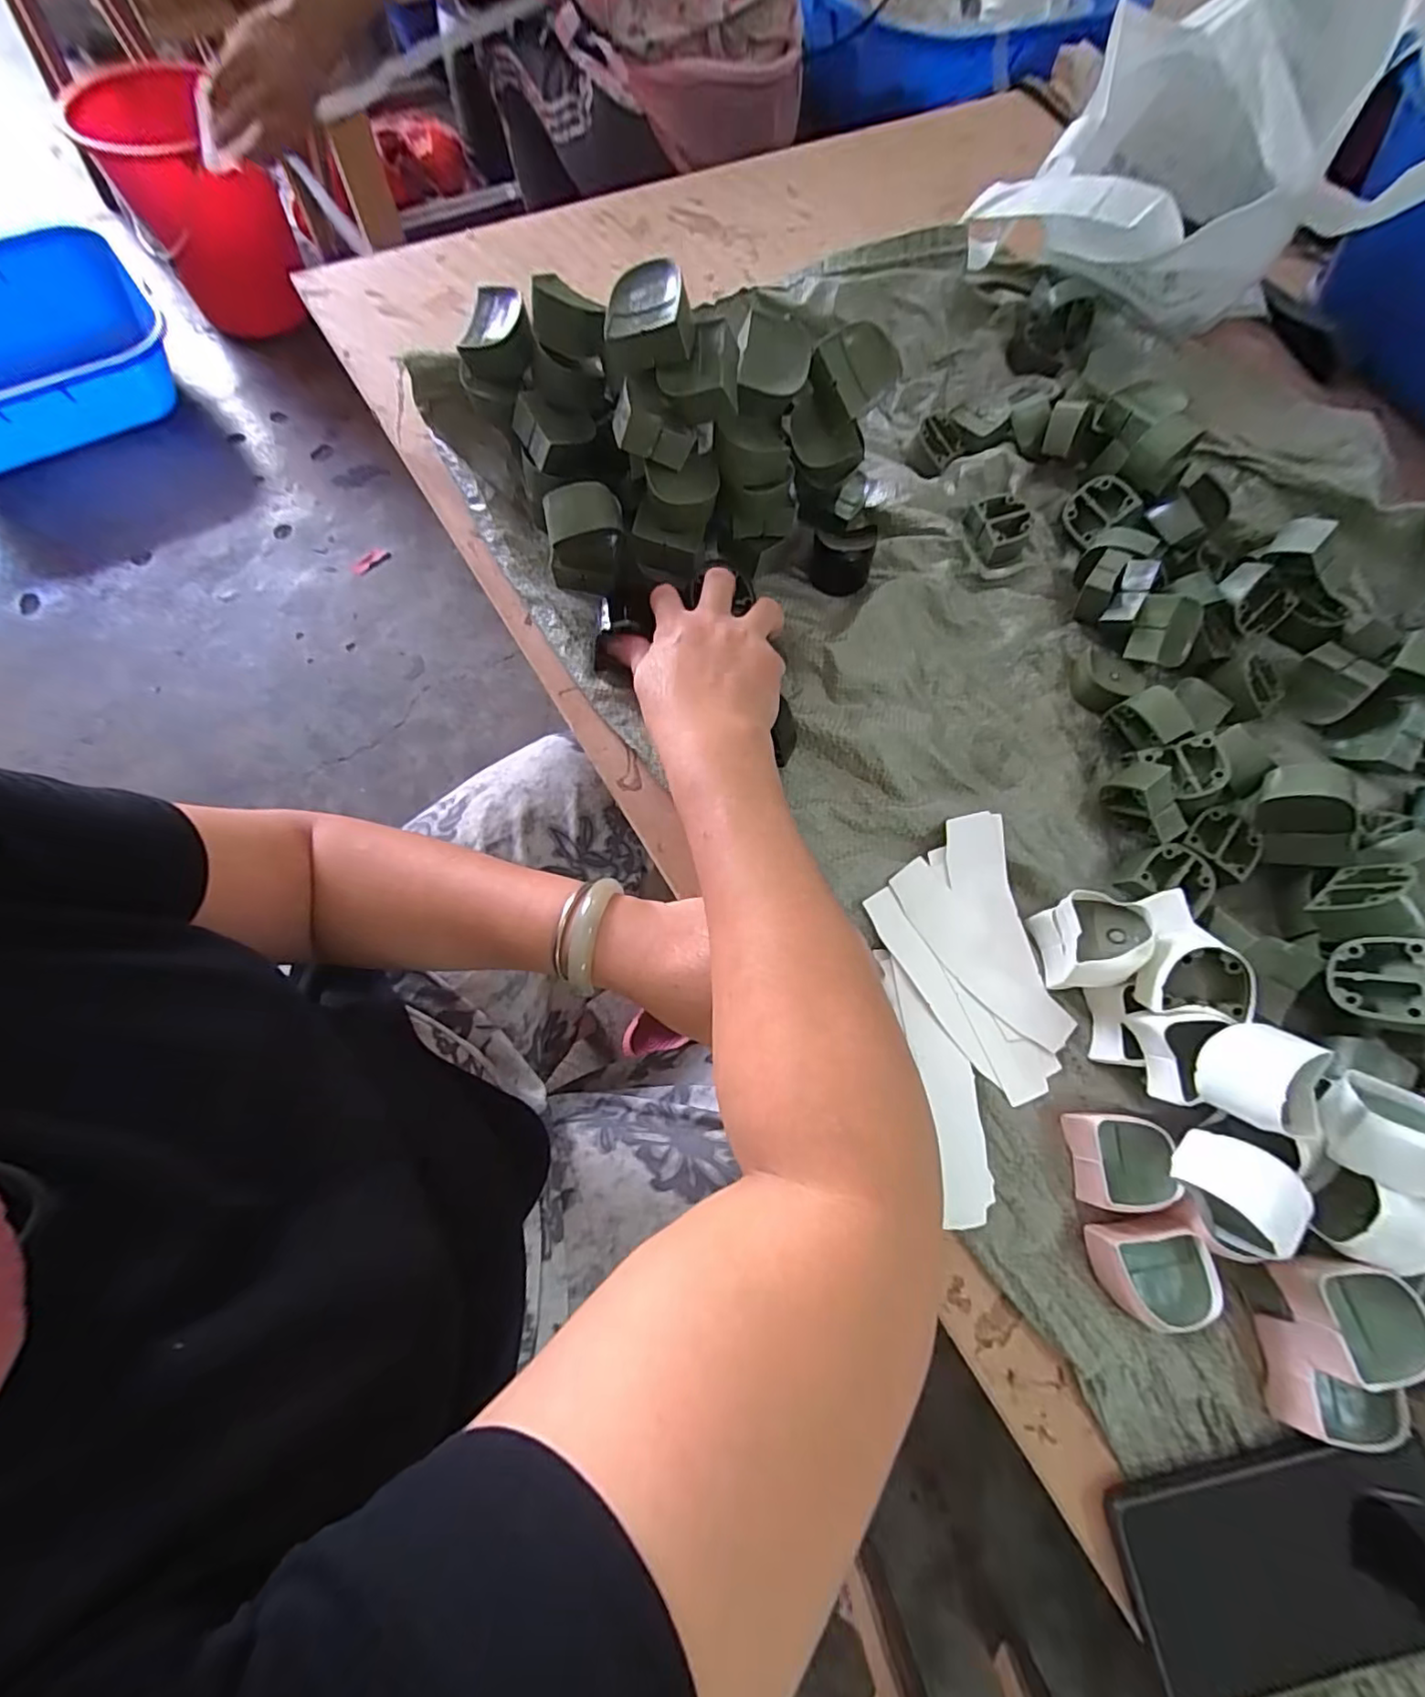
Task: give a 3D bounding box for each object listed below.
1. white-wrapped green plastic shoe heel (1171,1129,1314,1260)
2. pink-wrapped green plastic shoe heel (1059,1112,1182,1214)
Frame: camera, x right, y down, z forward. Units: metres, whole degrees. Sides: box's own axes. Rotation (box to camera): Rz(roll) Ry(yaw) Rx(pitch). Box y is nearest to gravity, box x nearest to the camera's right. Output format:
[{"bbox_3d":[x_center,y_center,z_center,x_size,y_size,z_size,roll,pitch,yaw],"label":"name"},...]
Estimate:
[{"bbox_3d":[0.261,0.170,0.302,0.037,0.037,0.052,-39,78,-16],"label":"white-wrapped green plastic shoe heel"},{"bbox_3d":[0.220,0.169,0.328,0.042,0.028,0.047,3,72,1],"label":"pink-wrapped green plastic shoe heel"}]

